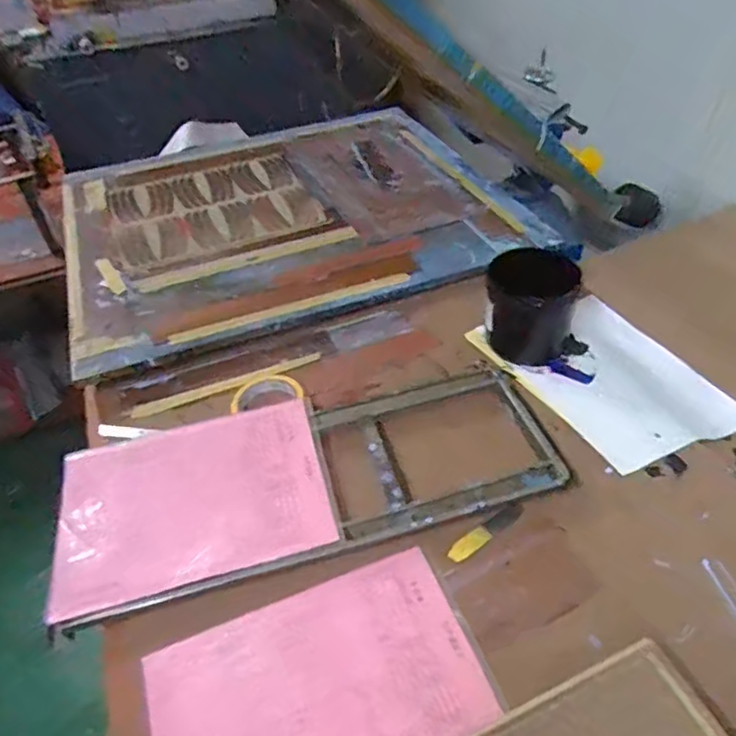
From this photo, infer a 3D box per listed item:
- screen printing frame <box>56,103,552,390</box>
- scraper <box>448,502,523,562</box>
[{"bbox_3d":[-0.165,-0.329,1.154,0.814,0.045,0.699,-16,45,-13],"label":"screen printing frame"},{"bbox_3d":[0.128,0.176,0.640,0.097,0.009,0.020,-27,48,-23],"label":"scraper"}]

